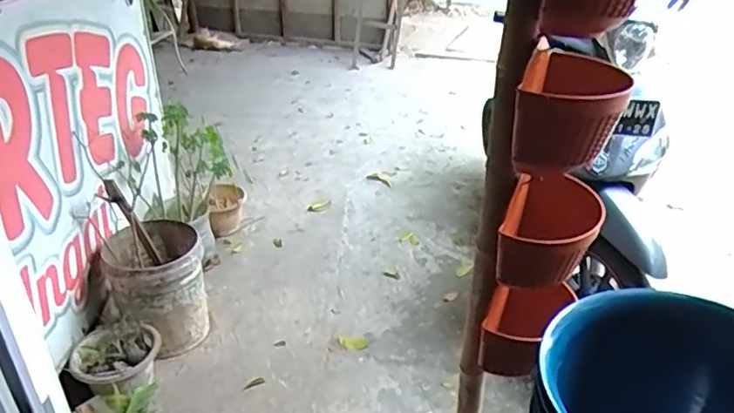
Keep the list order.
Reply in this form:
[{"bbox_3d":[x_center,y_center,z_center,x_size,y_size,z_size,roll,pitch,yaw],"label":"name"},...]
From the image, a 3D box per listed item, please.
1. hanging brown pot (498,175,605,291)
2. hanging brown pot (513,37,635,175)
[{"bbox_3d":[0.264,0.044,0.871,0.120,0.121,0.141,15,33,24],"label":"hanging brown pot"},{"bbox_3d":[0.265,-0.119,0.779,0.120,0.137,0.160,14,33,22],"label":"hanging brown pot"}]

